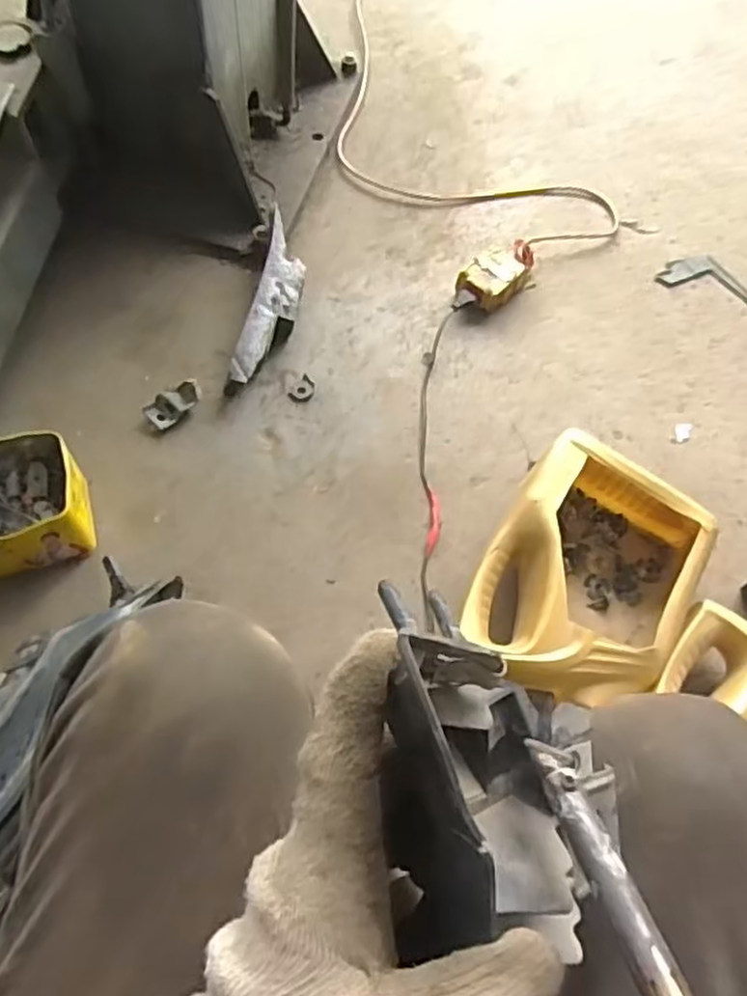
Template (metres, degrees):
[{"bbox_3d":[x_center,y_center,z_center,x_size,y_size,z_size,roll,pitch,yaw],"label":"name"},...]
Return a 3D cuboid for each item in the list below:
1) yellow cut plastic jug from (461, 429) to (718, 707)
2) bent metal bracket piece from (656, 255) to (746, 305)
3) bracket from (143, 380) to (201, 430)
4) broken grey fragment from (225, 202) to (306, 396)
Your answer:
[{"bbox_3d":[0.226,0.093,0.762,0.205,0.117,0.289,32,65,12],"label":"yellow cut plastic jug"},{"bbox_3d":[0.510,-0.342,1.084,0.143,0.007,0.082,14,62,3],"label":"bent metal bracket piece"},{"bbox_3d":[-0.252,-0.120,0.890,0.035,0.032,0.070,41,67,16],"label":"bracket"},{"bbox_3d":[-0.137,-0.263,0.947,0.073,0.080,0.275,12,62,2],"label":"broken grey fragment"}]

